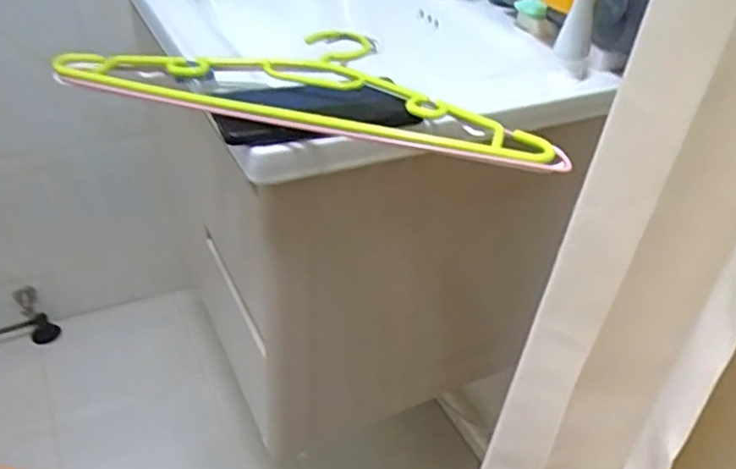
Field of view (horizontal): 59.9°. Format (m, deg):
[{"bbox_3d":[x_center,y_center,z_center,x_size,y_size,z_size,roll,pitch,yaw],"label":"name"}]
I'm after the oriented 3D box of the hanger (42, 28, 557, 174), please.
[{"bbox_3d":[-0.039,-0.131,0.528,0.397,0.022,0.180,14,38,15],"label":"hanger"}]

